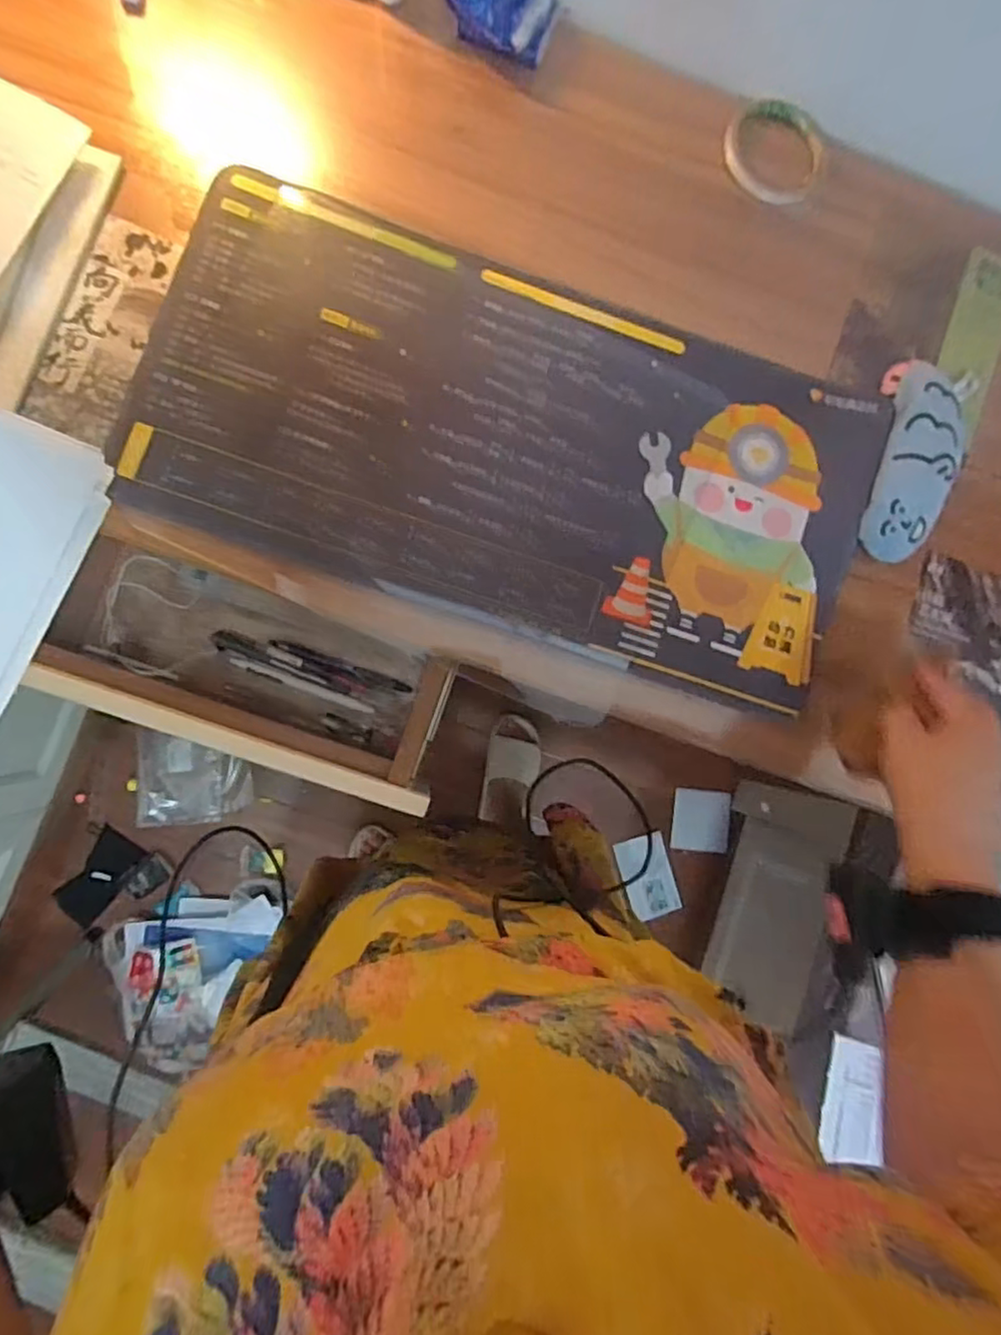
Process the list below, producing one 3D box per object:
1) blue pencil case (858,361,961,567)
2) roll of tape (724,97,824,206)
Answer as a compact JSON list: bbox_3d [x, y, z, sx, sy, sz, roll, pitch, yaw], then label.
[{"bbox_3d":[0.345,-0.168,0.542,0.065,0.036,0.160,16,87,-5],"label":"blue pencil case"},{"bbox_3d":[0.237,-0.442,0.558,0.087,0.017,0.083,0,88,-6],"label":"roll of tape"}]

